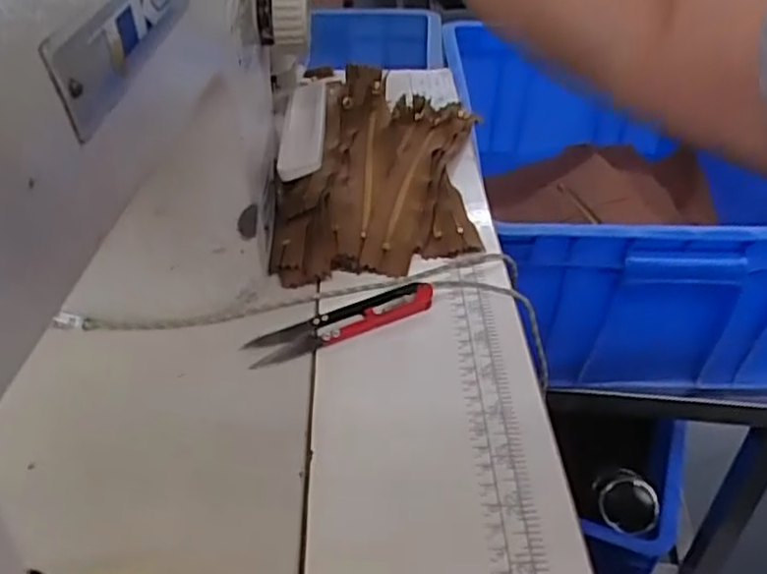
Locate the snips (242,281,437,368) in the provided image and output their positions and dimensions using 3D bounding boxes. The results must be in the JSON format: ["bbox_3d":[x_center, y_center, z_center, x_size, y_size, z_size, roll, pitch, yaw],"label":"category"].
[{"bbox_3d":[-0.022,0.017,0.376,0.102,0.010,0.022,-16,42,-21],"label":"snips"}]

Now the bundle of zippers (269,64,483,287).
[{"bbox_3d":[0.002,-0.086,0.489,0.125,0.037,0.241,4,38,4],"label":"bundle of zippers"}]

